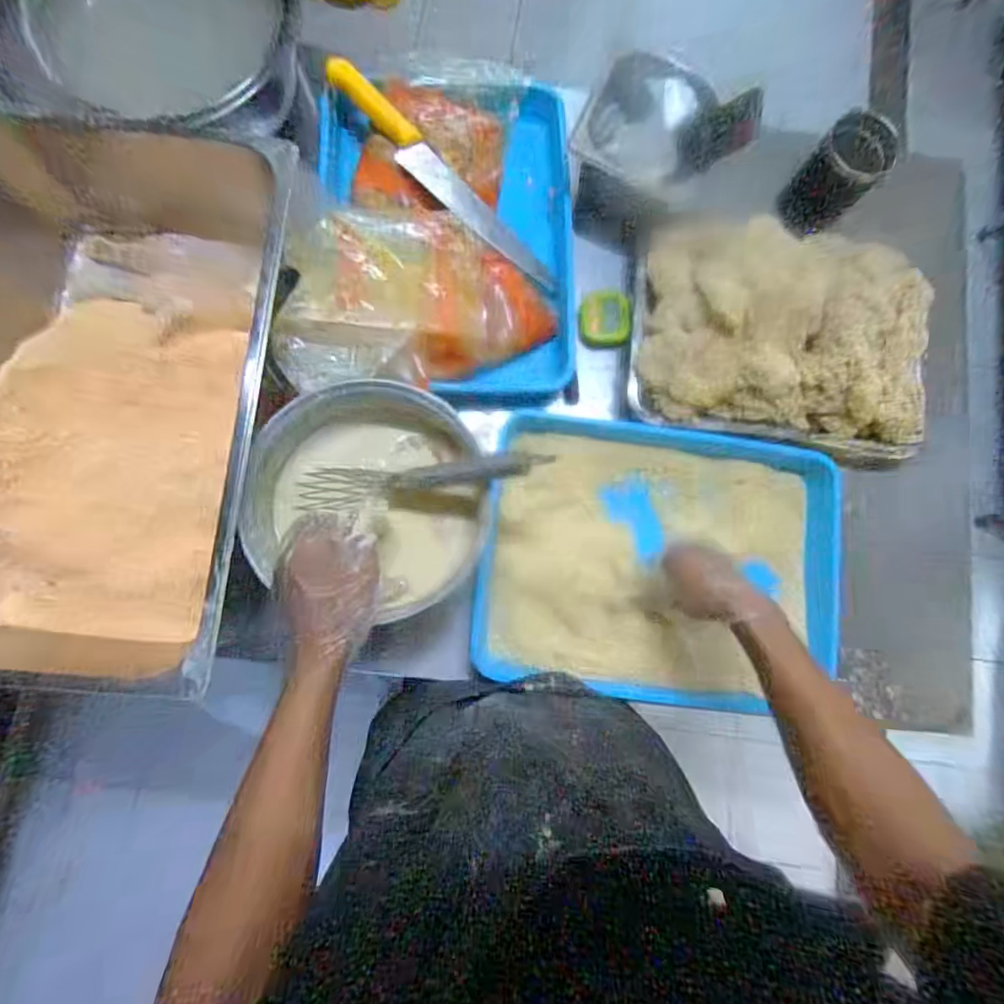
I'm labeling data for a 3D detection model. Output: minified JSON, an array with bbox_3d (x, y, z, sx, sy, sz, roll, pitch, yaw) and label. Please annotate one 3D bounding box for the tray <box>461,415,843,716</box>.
[{"bbox_3d":[0.185,0.063,0.606,0.402,0.054,0.302,9,83,-5],"label":"tray"}]

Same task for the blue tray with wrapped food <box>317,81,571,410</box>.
[{"bbox_3d":[-0.062,-0.328,0.624,0.292,0.077,0.408,-1,83,-6],"label":"blue tray with wrapped food"}]

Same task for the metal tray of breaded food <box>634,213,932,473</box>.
[{"bbox_3d":[0.337,-0.203,0.619,0.335,0.083,0.247,9,82,-4],"label":"metal tray of breaded food"}]

